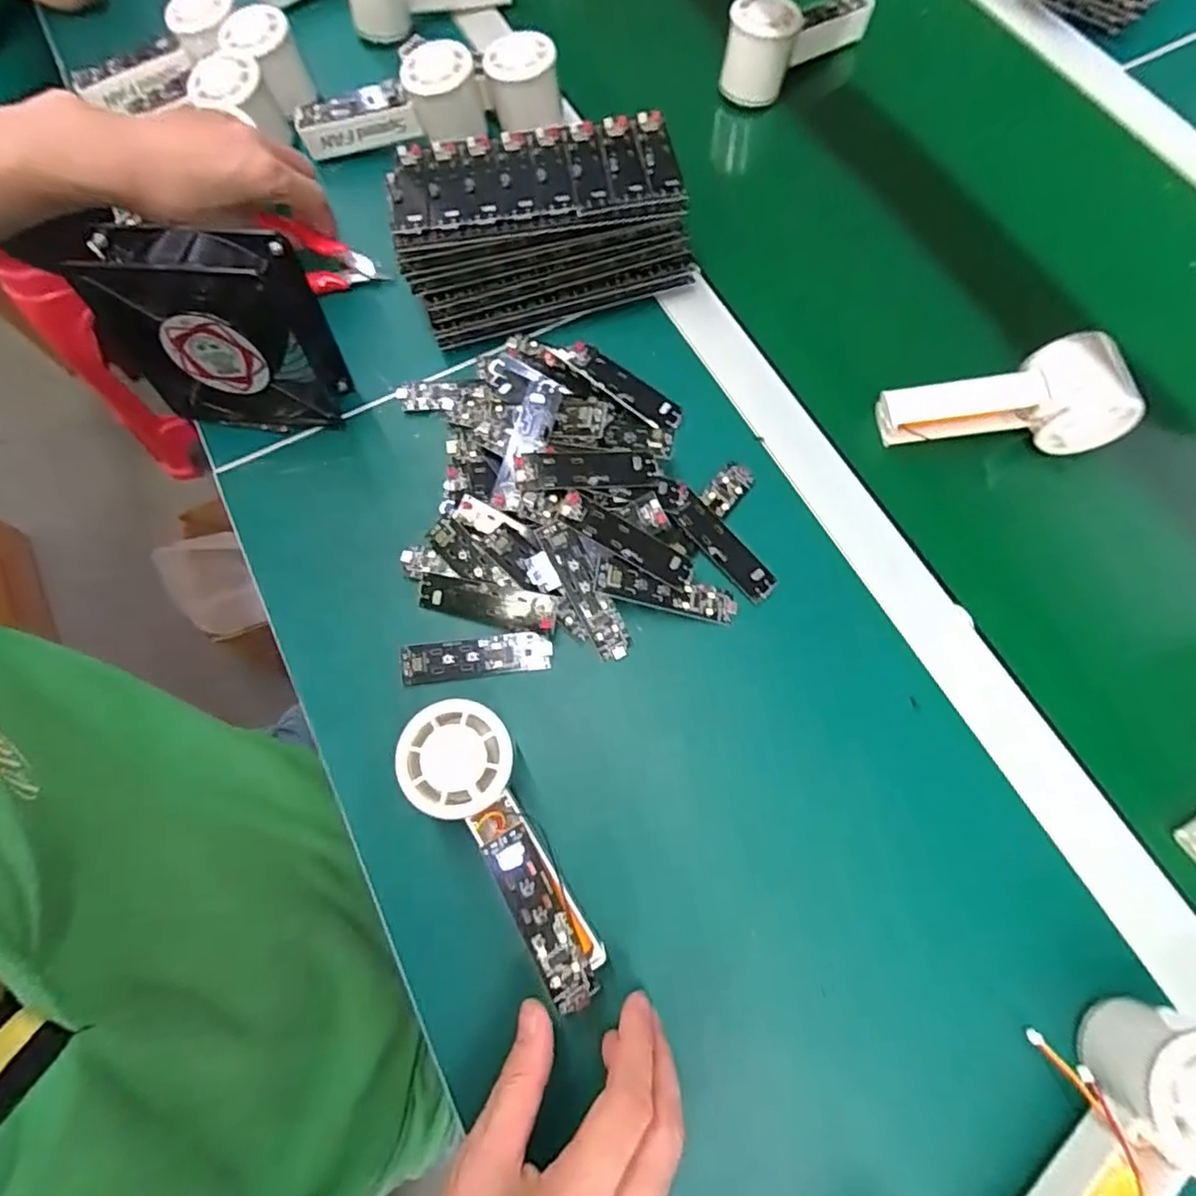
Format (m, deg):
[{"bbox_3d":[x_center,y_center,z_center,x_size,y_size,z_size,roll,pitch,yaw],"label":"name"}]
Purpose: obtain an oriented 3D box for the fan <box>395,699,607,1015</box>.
[{"bbox_3d":[-0.043,0.123,0.315,0.053,0.036,0.154,-34,74,-10],"label":"fan"}]

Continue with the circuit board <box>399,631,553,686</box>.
[{"bbox_3d":[-0.074,0.037,0.389,0.089,0.004,0.024,-6,88,-4],"label":"circuit board"}]

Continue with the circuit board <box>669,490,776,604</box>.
[{"bbox_3d":[0.082,-0.033,0.408,0.078,0.006,0.026,45,67,4],"label":"circuit board"}]

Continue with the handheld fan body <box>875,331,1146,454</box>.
[{"bbox_3d":[0.271,-0.133,0.432,0.152,0.054,0.060,-4,71,14],"label":"handheld fan body"}]

